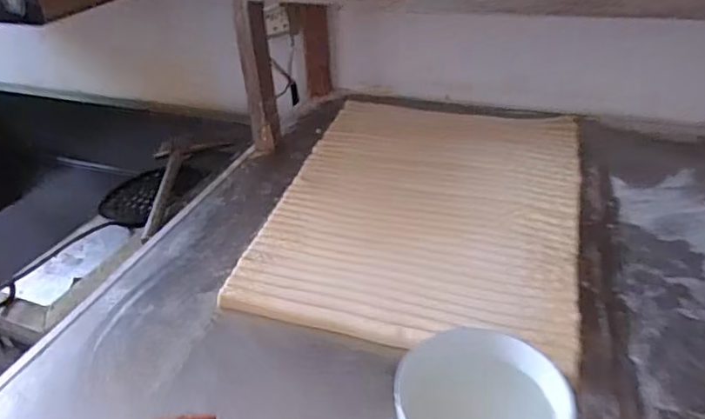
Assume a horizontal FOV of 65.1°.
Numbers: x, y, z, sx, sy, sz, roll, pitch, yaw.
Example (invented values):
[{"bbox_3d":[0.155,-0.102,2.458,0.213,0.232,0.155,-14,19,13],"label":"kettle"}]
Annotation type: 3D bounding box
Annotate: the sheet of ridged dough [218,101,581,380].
[{"bbox_3d":[0.112,-0.024,0.841,0.425,0.018,0.578,7,36,16],"label":"sheet of ridged dough"}]

